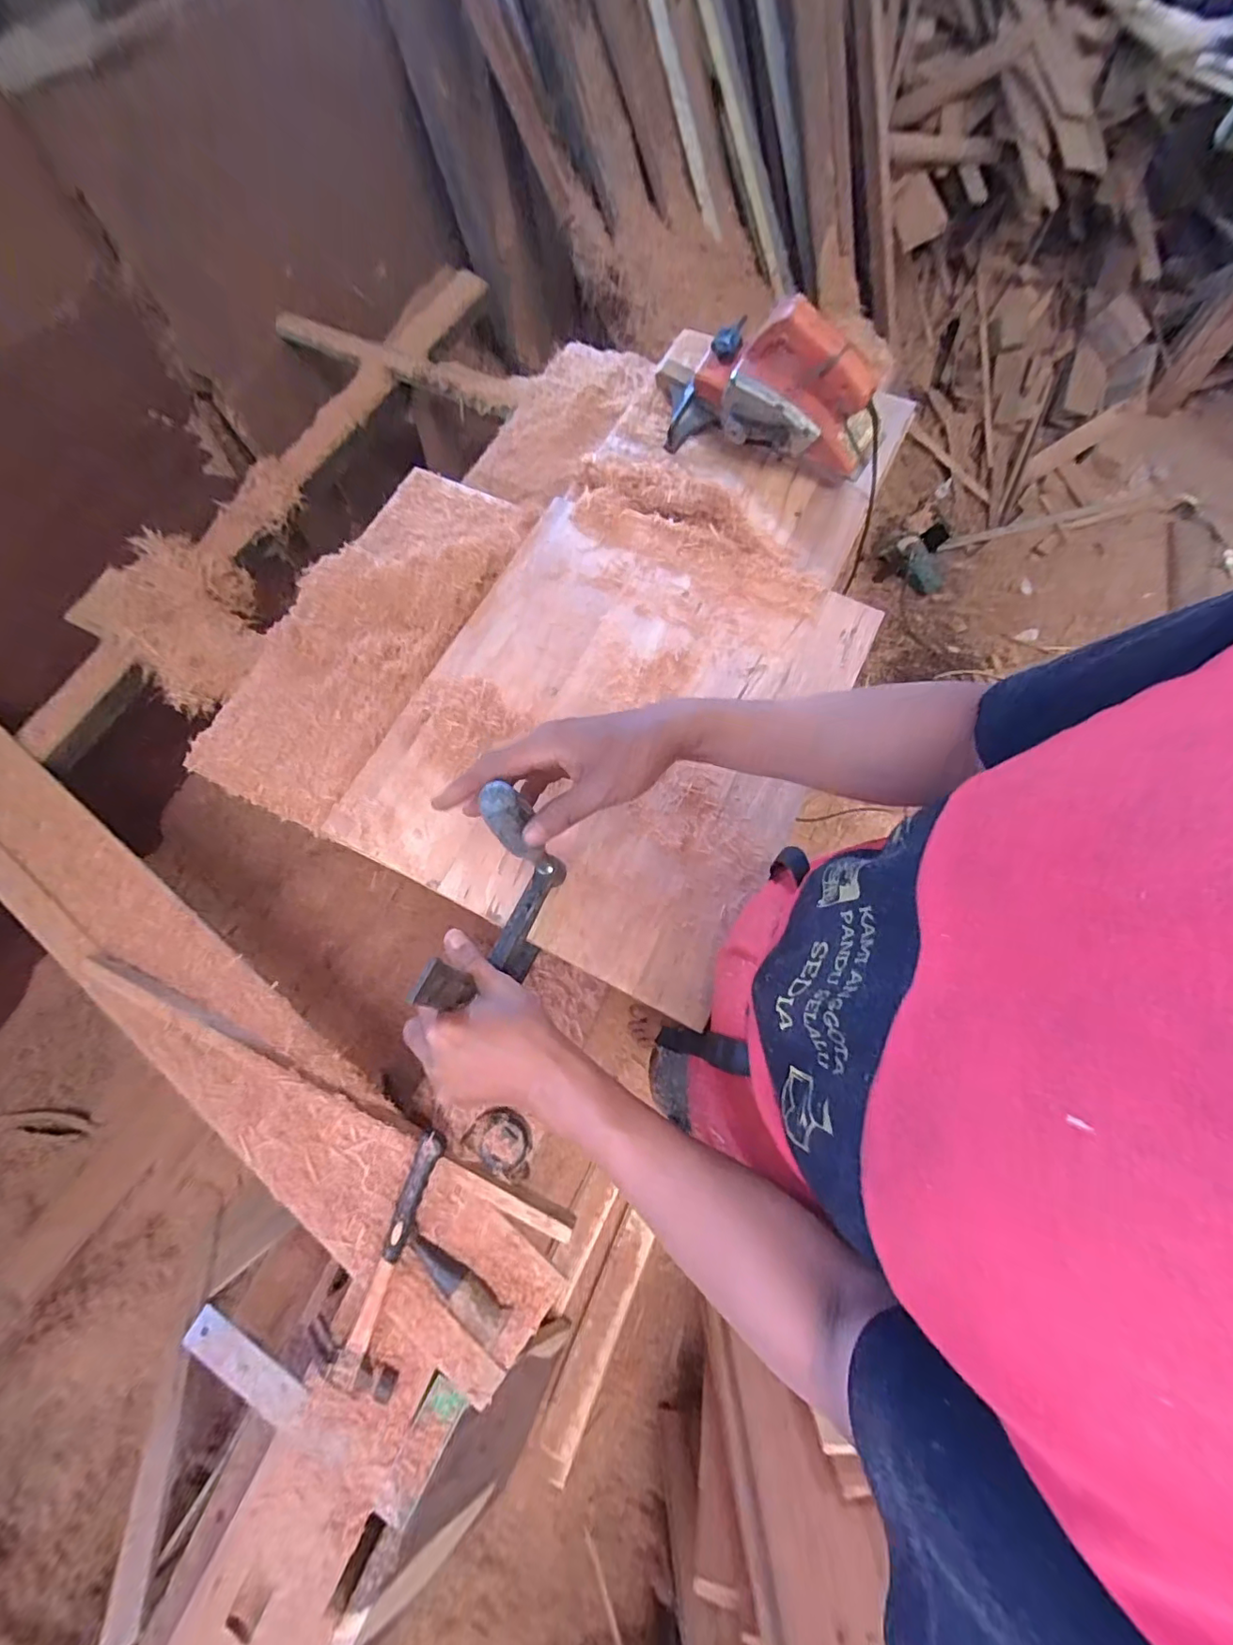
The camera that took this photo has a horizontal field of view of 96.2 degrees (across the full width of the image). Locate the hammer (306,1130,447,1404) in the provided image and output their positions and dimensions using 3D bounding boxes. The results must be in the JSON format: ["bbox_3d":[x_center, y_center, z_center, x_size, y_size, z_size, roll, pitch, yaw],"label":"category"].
[{"bbox_3d":[-0.241,0.459,0.591,0.099,0.029,0.274,20,89,6],"label":"hammer"}]

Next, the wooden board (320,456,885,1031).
[{"bbox_3d":[0.002,-0.147,0.625,0.450,0.048,0.563,25,72,8],"label":"wooden board"}]

